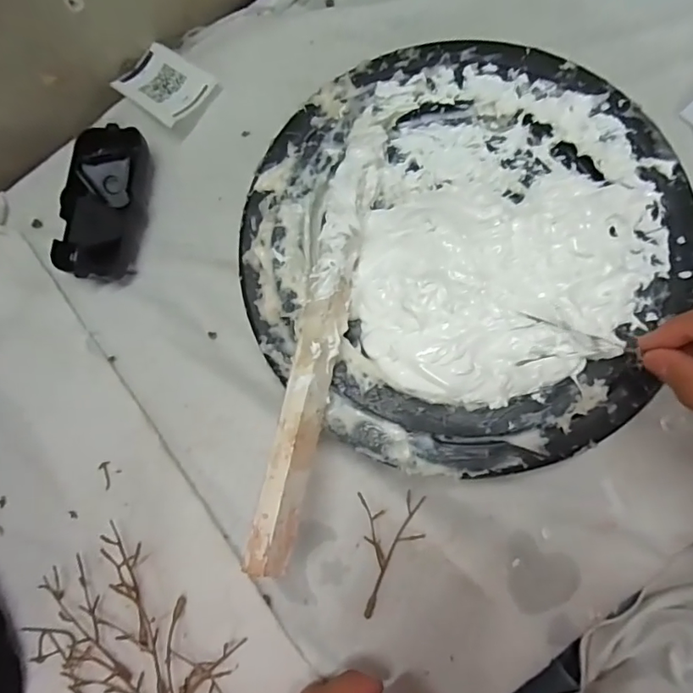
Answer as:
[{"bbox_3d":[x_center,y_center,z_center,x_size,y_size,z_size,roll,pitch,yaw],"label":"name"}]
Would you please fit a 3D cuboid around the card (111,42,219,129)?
[{"bbox_3d":[-0.140,-0.201,0.382,0.084,0.007,0.051,39,79,24],"label":"card"}]

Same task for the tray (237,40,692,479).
[{"bbox_3d":[0.072,-0.059,0.321,0.263,0.052,0.260,-18,81,1],"label":"tray"}]

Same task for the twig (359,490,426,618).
[{"bbox_3d":[0.030,0.129,0.310,0.040,0.018,0.076,-3,81,3],"label":"twig"}]

